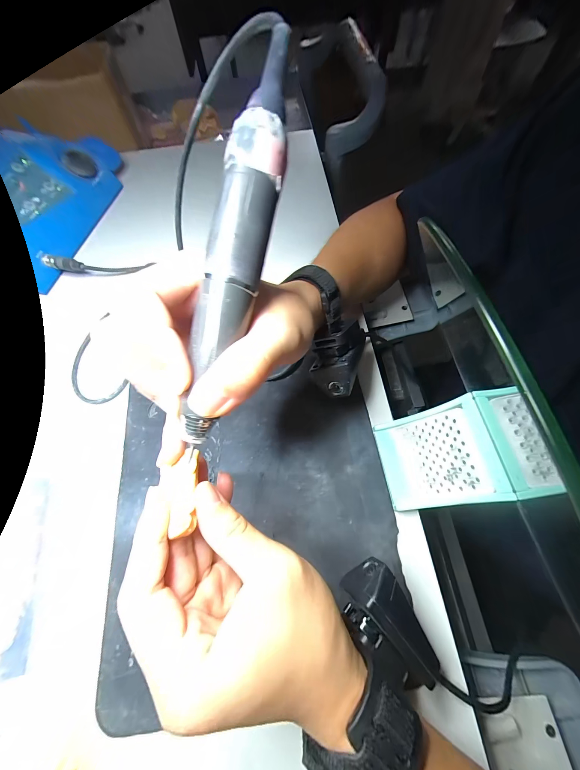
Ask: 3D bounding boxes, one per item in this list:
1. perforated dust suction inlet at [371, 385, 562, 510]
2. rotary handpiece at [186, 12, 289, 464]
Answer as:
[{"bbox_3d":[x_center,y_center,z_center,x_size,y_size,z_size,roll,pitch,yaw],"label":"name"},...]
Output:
[{"bbox_3d":[0.128,0.056,0.222,0.024,0.118,0.074,10,59,-35],"label":"perforated dust suction inlet"},{"bbox_3d":[-0.022,-0.064,0.123,0.023,0.020,0.182,14,92,8],"label":"rotary handpiece"}]

